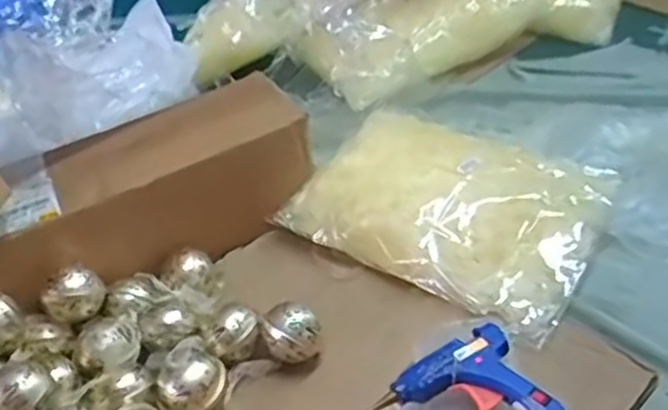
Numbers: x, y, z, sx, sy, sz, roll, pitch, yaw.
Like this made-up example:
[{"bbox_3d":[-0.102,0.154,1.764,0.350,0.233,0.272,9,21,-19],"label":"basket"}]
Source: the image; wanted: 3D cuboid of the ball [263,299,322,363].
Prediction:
[{"bbox_3d":[-0.037,0.115,0.656,0.050,0.045,0.045,-13,40,-7],"label":"ball"}]

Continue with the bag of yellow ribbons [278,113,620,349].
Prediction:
[{"bbox_3d":[0.126,-0.013,0.755,0.276,0.074,0.220,23,48,31],"label":"bag of yellow ribbons"}]

